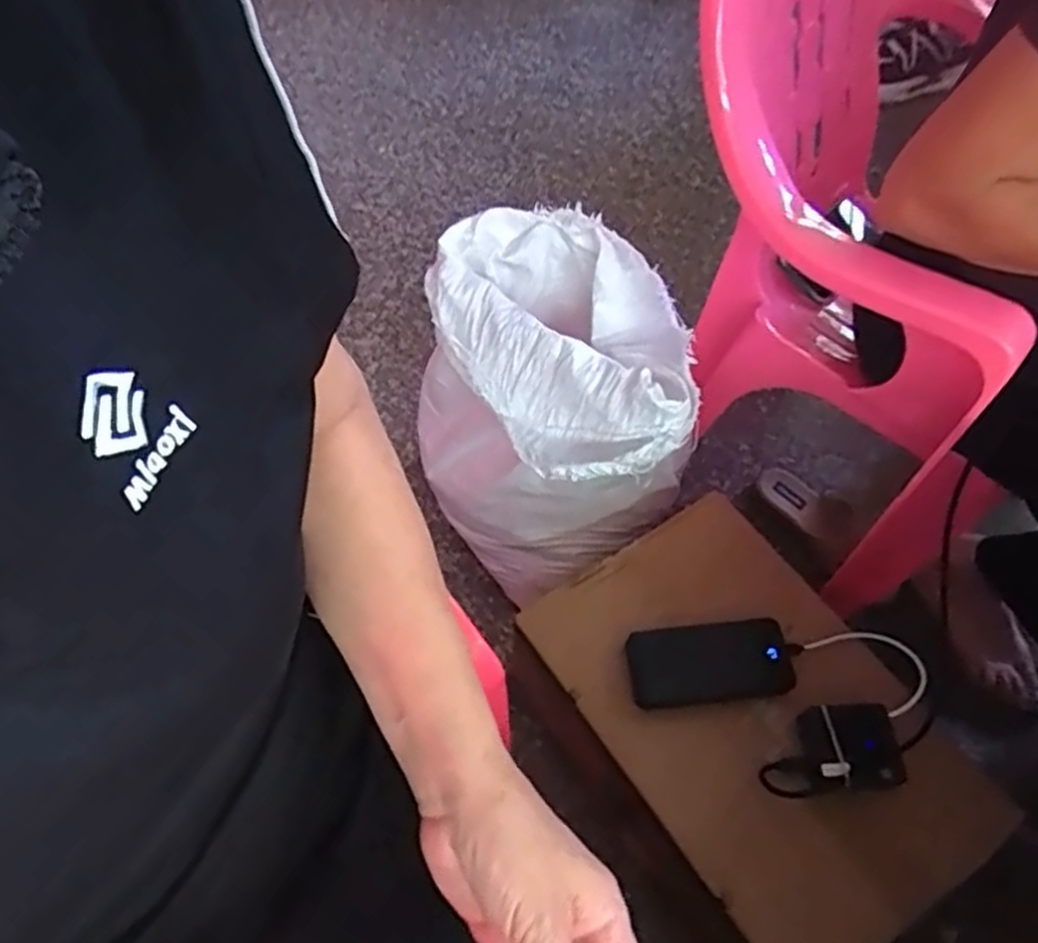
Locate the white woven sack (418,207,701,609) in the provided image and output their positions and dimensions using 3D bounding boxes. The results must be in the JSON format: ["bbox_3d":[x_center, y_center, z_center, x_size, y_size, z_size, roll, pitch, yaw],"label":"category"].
[{"bbox_3d":[0.041,-0.074,0.867,0.242,0.315,0.299,-23,61,-14],"label":"white woven sack"}]

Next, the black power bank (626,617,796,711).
[{"bbox_3d":[0.190,0.188,0.747,0.158,0.017,0.078,-7,59,-5],"label":"black power bank"}]

